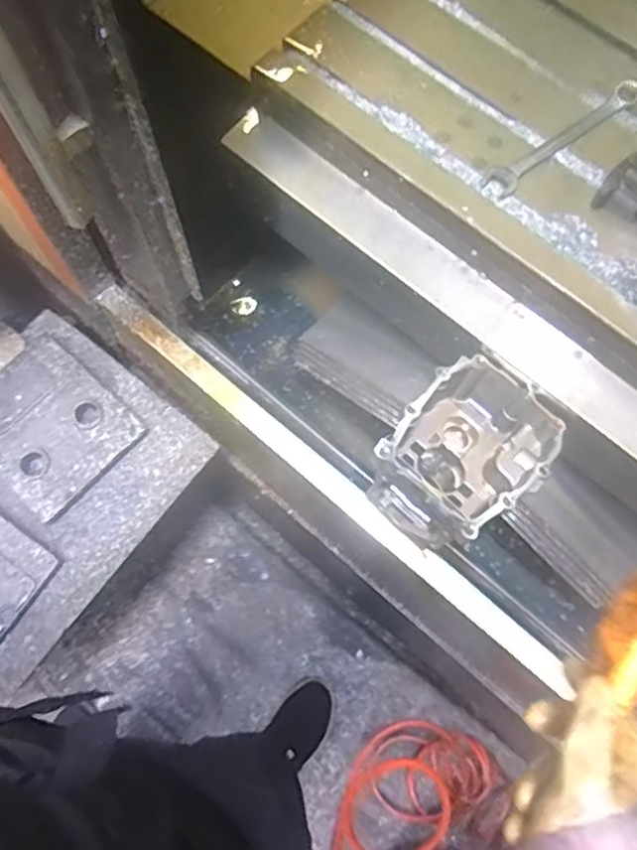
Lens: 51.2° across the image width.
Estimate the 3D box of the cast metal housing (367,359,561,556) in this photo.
[{"bbox_3d":[0.204,0.038,0.919,0.189,0.145,0.268,38,61,11],"label":"cast metal housing"}]

